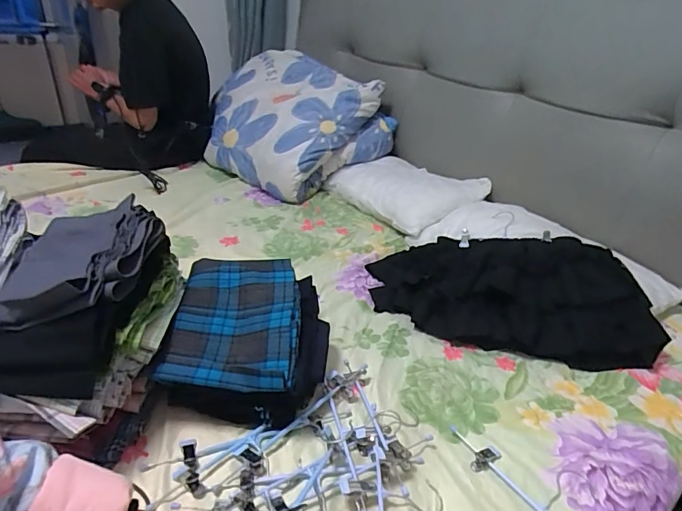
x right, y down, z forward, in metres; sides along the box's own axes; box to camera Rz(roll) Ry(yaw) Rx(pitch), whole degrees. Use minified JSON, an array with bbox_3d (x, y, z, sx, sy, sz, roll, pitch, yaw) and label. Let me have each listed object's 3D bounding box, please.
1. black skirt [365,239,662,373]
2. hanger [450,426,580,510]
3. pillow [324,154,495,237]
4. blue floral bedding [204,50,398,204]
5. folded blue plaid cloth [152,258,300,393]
[{"bbox_3d":[0.338,0.049,0.943,0.540,0.164,0.284,14,32,15],"label":"black skirt"},{"bbox_3d":[0.288,0.319,0.612,0.104,0.020,0.299,-19,38,-35],"label":"hanger"},{"bbox_3d":[0.189,-0.185,1.364,0.272,0.127,0.411,-18,38,-34],"label":"pillow"},{"bbox_3d":[-0.183,-0.454,1.559,0.499,0.353,0.554,-14,36,-29],"label":"blue floral bedding"},{"bbox_3d":[-0.164,0.092,0.738,0.193,0.049,0.290,3,31,-4],"label":"folded blue plaid cloth"}]

